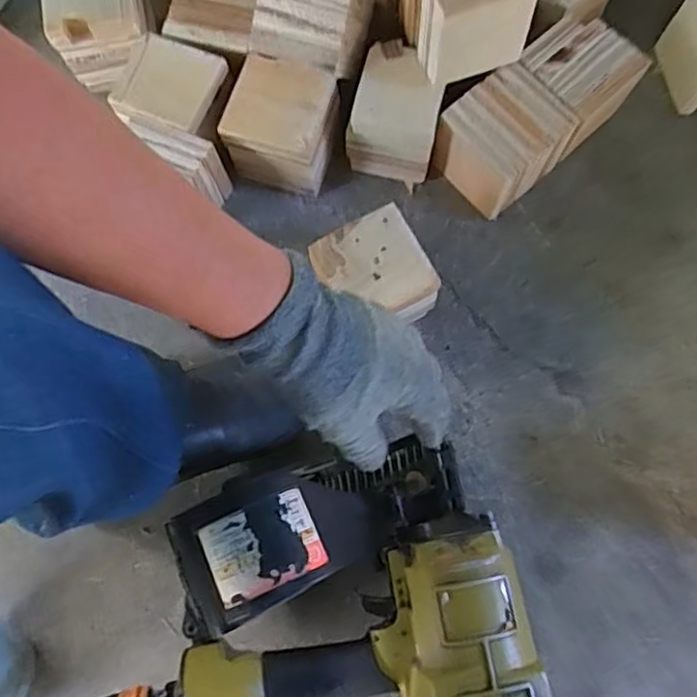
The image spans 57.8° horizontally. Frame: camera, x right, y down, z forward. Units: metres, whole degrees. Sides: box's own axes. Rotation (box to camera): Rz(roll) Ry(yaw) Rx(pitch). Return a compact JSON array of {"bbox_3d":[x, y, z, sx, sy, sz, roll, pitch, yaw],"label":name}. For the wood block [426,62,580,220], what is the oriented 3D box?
[{"bbox_3d":[0.153,-0.206,0.655,0.111,0.091,0.094,-39,78,-7],"label":"wood block"}]

